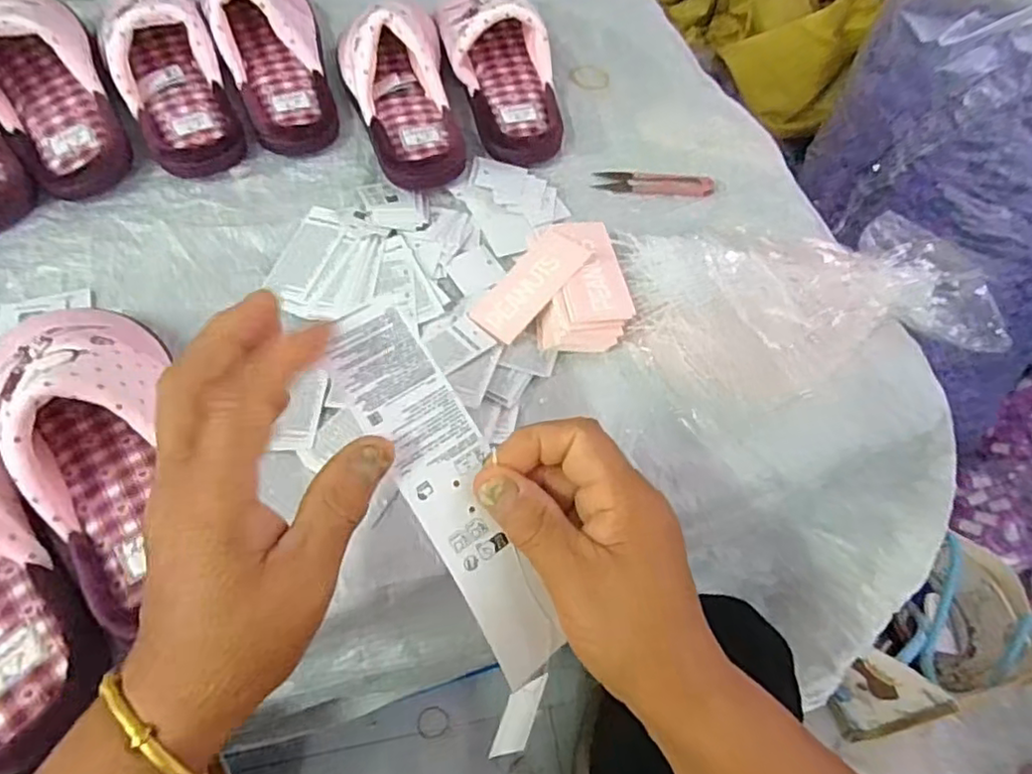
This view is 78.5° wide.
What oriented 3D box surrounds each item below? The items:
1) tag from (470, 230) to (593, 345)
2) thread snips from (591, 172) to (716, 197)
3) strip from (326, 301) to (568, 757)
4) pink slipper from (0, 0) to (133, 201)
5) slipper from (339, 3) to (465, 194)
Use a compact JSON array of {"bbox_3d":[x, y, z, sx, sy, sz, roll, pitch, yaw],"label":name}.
[{"bbox_3d":[0.011,-0.077,0.474,0.042,0.005,0.099,36,77,25],"label":"tag"},{"bbox_3d":[0.122,-0.182,0.562,0.104,0.011,0.024,7,59,1],"label":"thread snips"},{"bbox_3d":[-0.025,0.060,0.279,0.045,0.016,0.201,-24,94,-17],"label":"strip"},{"bbox_3d":[-0.395,-0.264,0.519,0.095,0.066,0.224,-30,83,-19],"label":"pink slipper"},{"bbox_3d":[-0.099,-0.264,0.552,0.095,0.075,0.202,-13,73,-10],"label":"slipper"}]

